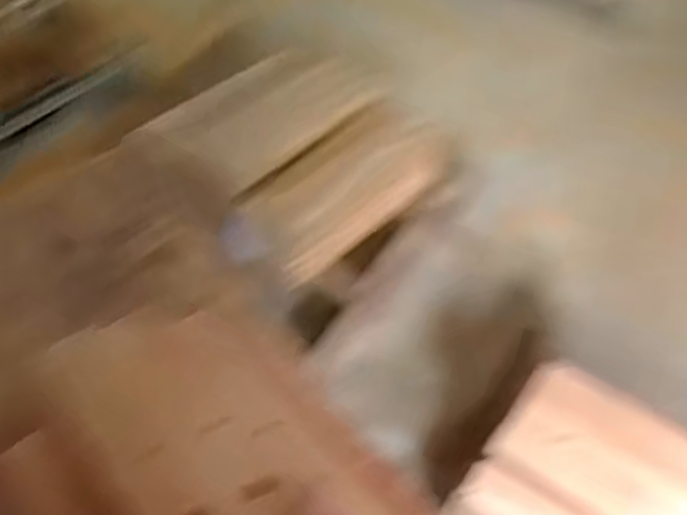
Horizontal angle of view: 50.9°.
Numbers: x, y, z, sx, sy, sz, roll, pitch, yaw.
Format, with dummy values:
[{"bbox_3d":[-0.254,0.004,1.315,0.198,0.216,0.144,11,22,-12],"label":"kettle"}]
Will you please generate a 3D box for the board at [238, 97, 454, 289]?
[{"bbox_3d":[0.031,-0.179,1.733,0.571,0.048,0.244,-41,103,-27],"label":"board"}]

